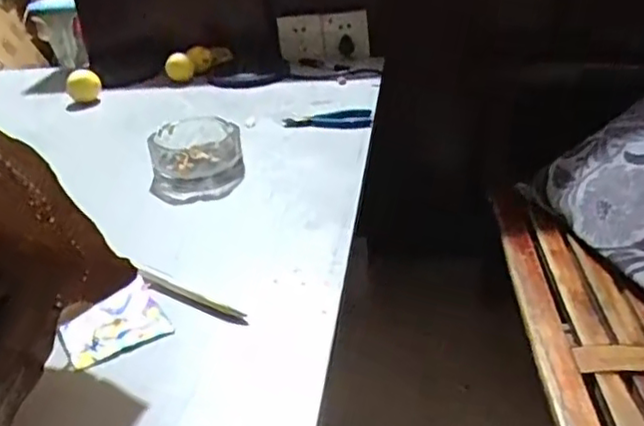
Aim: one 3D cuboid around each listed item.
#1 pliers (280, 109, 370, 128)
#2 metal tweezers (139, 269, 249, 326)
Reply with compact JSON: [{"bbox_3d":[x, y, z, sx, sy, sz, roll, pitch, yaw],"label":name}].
[{"bbox_3d":[0.008,-0.135,0.950,0.123,0.022,0.047,0,28,6],"label":"pliers"},{"bbox_3d":[-0.120,0.075,0.591,0.130,0.011,0.016,18,34,33],"label":"metal tweezers"}]

